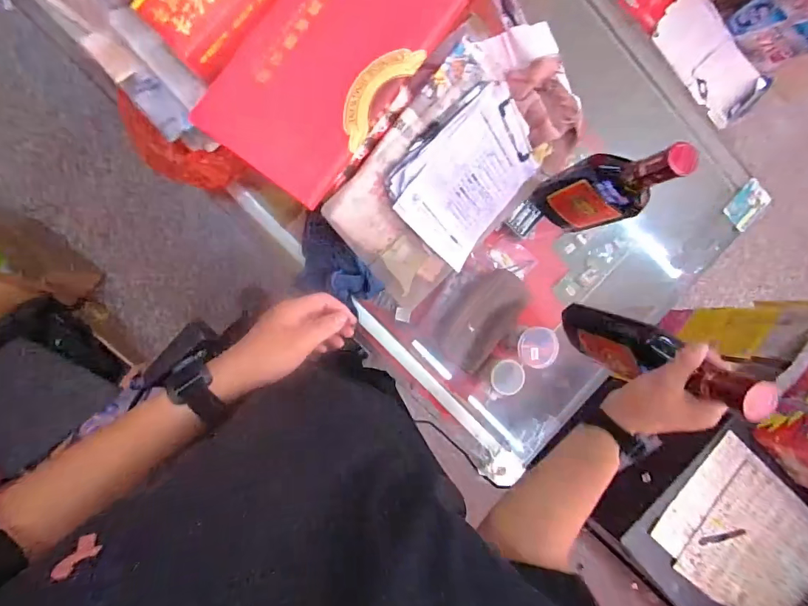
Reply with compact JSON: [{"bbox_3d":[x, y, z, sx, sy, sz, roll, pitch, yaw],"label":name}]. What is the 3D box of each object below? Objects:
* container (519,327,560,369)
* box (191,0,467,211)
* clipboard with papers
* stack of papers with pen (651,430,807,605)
[{"bbox_3d":[0.279,0.092,0.842,0.085,0.026,0.080,16,89,-10],"label":"container"},{"bbox_3d":[-0.079,-0.279,0.476,0.172,0.045,0.312,34,86,-9],"label":"box"},{"bbox_3d":[0.093,-0.182,0.585,0.222,0.010,0.179,-50,129,-3],"label":"clipboard with papers"},{"bbox_3d":[0.773,0.526,0.916,0.409,0.029,0.294,38,85,-9],"label":"stack of papers with pen"}]

